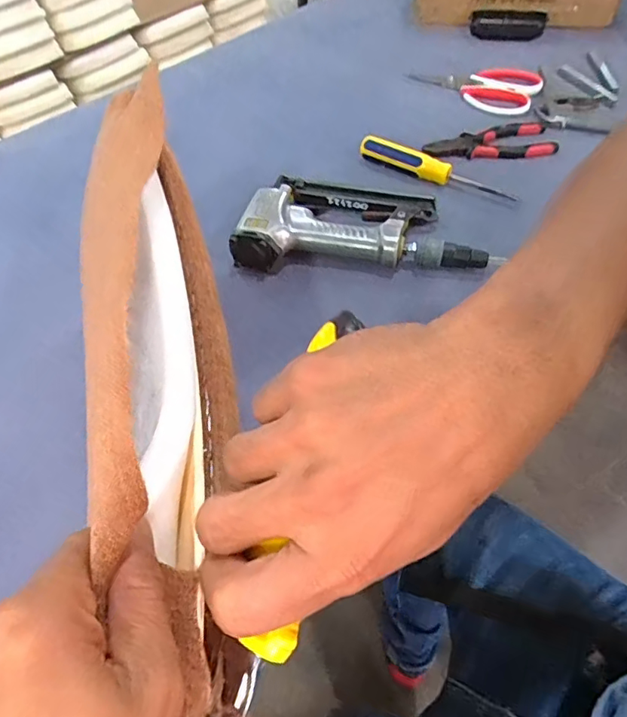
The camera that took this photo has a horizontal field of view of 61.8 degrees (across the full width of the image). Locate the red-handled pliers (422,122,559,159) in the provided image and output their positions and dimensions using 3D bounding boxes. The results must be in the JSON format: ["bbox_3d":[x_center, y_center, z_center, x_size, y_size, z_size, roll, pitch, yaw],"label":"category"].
[{"bbox_3d":[0.209,-0.255,0.624,0.140,0.024,0.064,-10,54,-3],"label":"red-handled pliers"}]

